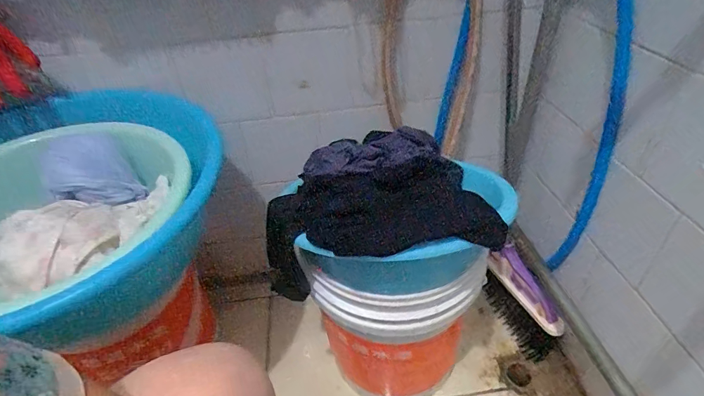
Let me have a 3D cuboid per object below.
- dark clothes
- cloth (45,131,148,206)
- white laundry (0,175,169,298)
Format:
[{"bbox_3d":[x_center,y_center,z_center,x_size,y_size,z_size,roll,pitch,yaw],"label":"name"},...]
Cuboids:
[{"bbox_3d":[0.039,0.012,0.638,0.366,0.180,0.151,-15,39,-12],"label":"dark clothes"},{"bbox_3d":[-0.404,-0.036,0.603,0.113,0.076,0.122,-32,45,-29],"label":"cloth"},{"bbox_3d":[-0.356,0.048,0.520,0.229,0.062,0.133,-21,41,-18],"label":"white laundry"}]

